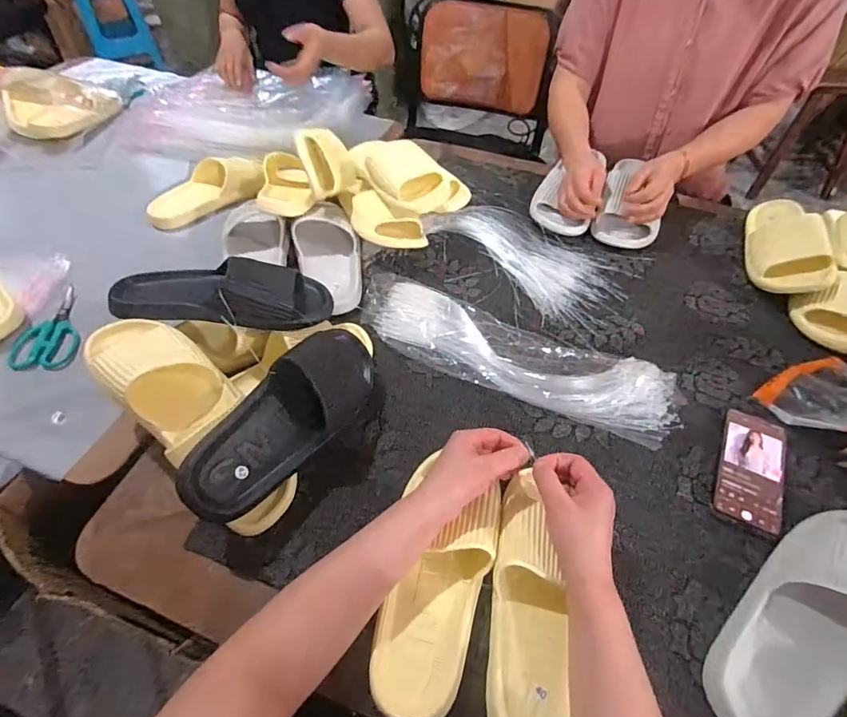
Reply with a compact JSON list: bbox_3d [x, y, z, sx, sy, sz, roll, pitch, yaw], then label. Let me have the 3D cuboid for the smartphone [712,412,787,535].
[{"bbox_3d":[0.404,0.134,0.579,0.072,0.013,0.159,24,56,17],"label":"smartphone"}]

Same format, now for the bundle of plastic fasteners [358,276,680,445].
[{"bbox_3d":[0.122,-0.011,0.670,0.459,0.038,0.132,23,56,16],"label":"bundle of plastic fasteners"}]

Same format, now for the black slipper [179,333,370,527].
[{"bbox_3d":[-0.155,0.064,0.544,0.264,0.083,0.111,-43,101,-25],"label":"black slipper"}]

